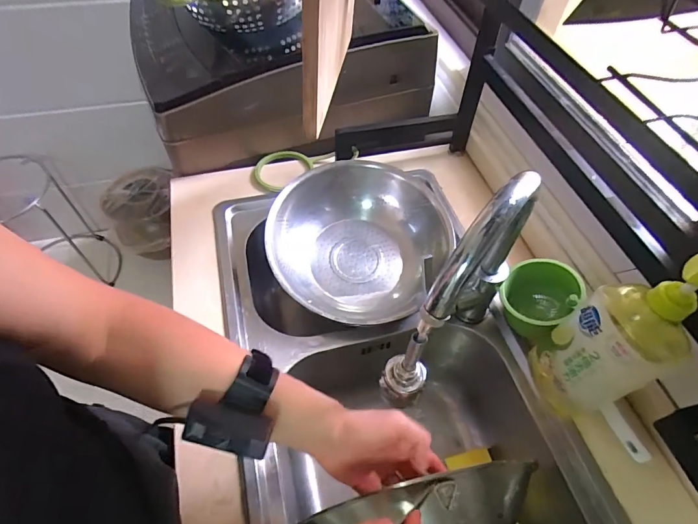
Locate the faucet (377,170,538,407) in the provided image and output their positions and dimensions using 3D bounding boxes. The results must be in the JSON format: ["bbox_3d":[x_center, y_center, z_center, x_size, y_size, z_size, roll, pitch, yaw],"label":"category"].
[{"bbox_3d":[0.122,0.046,0.452,0.043,0.306,0.229,38,61,22],"label":"faucet"}]

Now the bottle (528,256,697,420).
[{"bbox_3d":[0.291,0.087,0.449,0.082,0.259,0.095,-2,55,-4],"label":"bottle"}]

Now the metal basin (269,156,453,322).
[{"bbox_3d":[0.008,-0.024,0.677,0.255,0.122,0.278,1,54,-2],"label":"metal basin"}]

